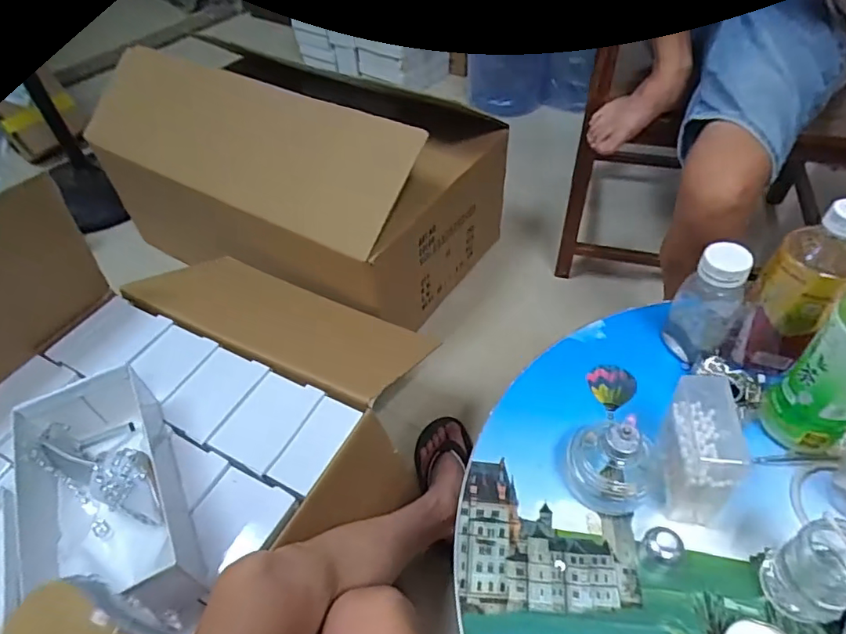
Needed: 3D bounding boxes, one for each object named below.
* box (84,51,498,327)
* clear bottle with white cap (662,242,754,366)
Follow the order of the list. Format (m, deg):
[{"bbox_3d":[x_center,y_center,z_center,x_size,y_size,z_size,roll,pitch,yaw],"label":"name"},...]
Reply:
[{"bbox_3d":[-0.336,-0.348,1.322,0.931,0.358,0.545,24,54,23],"label":"box"},{"bbox_3d":[0.275,-0.010,0.518,0.060,0.127,0.060,25,55,24],"label":"clear bottle with white cap"}]

